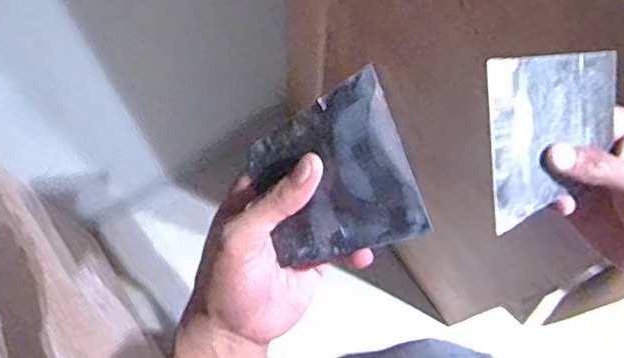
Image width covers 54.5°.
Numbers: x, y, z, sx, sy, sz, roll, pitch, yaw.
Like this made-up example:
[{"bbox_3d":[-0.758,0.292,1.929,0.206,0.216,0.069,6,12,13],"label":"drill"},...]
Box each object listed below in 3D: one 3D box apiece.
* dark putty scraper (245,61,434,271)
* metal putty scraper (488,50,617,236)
[{"bbox_3d":[0.011,-0.001,0.355,0.096,0.004,0.094,-23,79,27],"label":"dark putty scraper"},{"bbox_3d":[0.157,-0.031,0.390,0.099,0.004,0.106,-18,113,-18],"label":"metal putty scraper"}]

